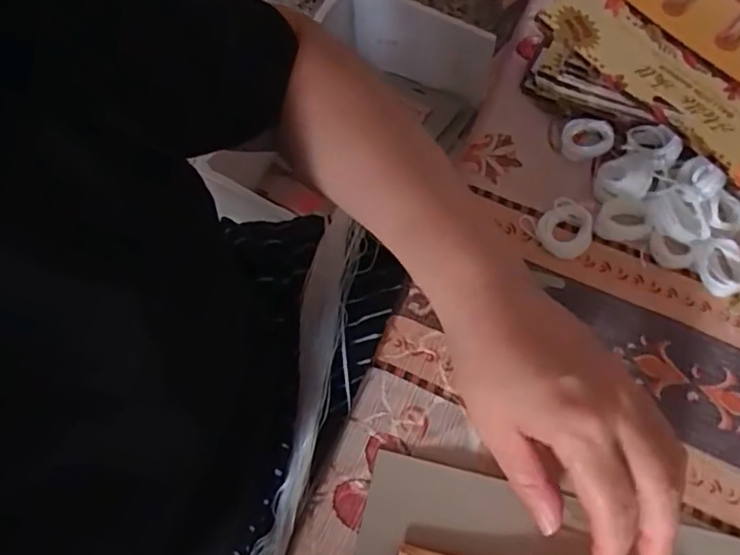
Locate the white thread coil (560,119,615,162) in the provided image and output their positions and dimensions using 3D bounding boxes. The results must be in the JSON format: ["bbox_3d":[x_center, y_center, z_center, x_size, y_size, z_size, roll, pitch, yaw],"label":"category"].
[{"bbox_3d":[0.135,-0.085,0.358,0.029,0.015,0.027,-1,67,2],"label":"white thread coil"}]

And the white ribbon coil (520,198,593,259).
[{"bbox_3d":[0.113,-0.031,0.341,0.038,0.009,0.032,40,74,17],"label":"white ribbon coil"}]

